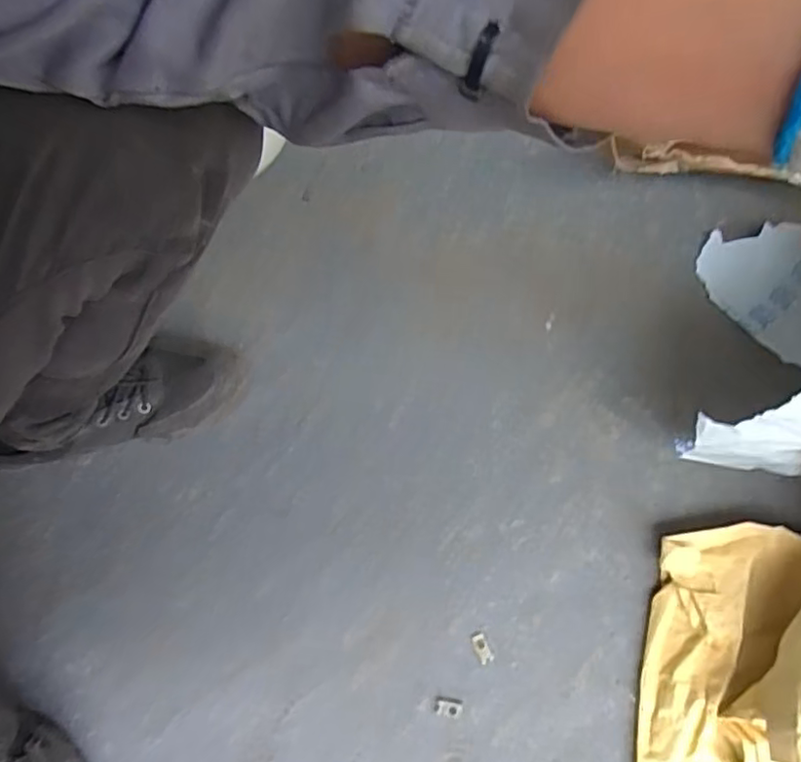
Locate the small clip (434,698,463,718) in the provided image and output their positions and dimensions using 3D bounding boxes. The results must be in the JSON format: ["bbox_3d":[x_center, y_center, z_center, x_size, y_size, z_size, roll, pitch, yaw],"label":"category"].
[{"bbox_3d":[0.041,0.281,0.518,0.023,0.004,0.014,10,68,1],"label":"small clip"}]

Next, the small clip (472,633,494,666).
[{"bbox_3d":[0.073,0.239,0.539,0.013,0.004,0.026,-23,71,-12],"label":"small clip"}]

